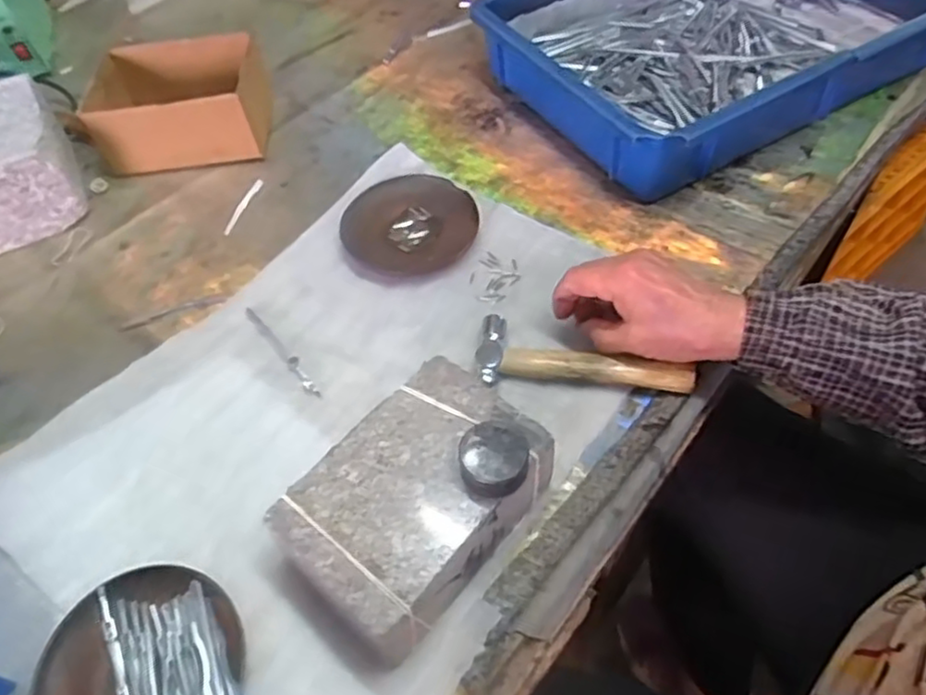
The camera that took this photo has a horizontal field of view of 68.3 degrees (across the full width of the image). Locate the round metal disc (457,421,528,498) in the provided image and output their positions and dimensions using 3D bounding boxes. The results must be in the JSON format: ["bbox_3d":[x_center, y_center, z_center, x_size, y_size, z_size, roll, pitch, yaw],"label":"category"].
[{"bbox_3d":[0.017,0.063,0.380,0.038,0.023,0.036,-2,53,3],"label":"round metal disc"}]

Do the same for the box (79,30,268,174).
[{"bbox_3d":[-0.274,-0.238,0.661,0.155,0.060,0.122,-7,53,-1],"label":"box"}]

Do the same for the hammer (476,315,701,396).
[{"bbox_3d":[0.086,0.006,0.493,0.147,0.028,0.051,3,54,6],"label":"hammer"}]

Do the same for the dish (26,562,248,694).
[{"bbox_3d":[-0.175,0.185,0.373,0.109,0.016,0.129,-19,55,-10],"label":"dish"}]

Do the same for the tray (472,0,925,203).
[{"bbox_3d":[0.276,-0.321,0.683,0.457,0.090,0.279,-26,56,-15],"label":"tray"}]

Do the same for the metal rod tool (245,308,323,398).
[{"bbox_3d":[-0.138,0.002,0.520,0.010,0.006,0.109,-33,59,-20],"label":"metal rod tool"}]

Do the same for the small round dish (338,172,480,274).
[{"bbox_3d":[-0.044,-0.106,0.587,0.109,0.014,0.106,-2,53,3],"label":"small round dish"}]

